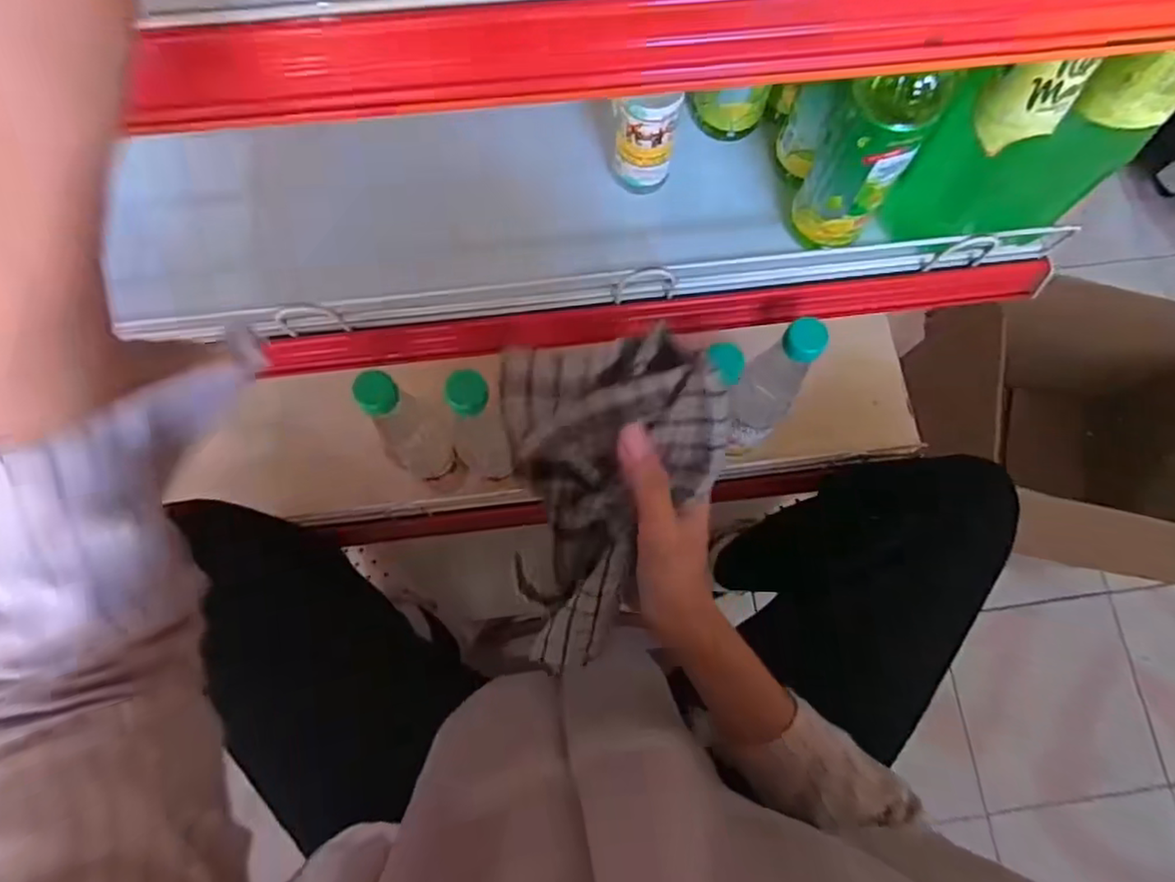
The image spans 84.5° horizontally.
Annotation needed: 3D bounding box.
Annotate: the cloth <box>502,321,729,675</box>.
[{"bbox_3d":[0.018,0.032,0.328,0.103,0.032,0.164,-5,109,-1],"label":"cloth"}]

